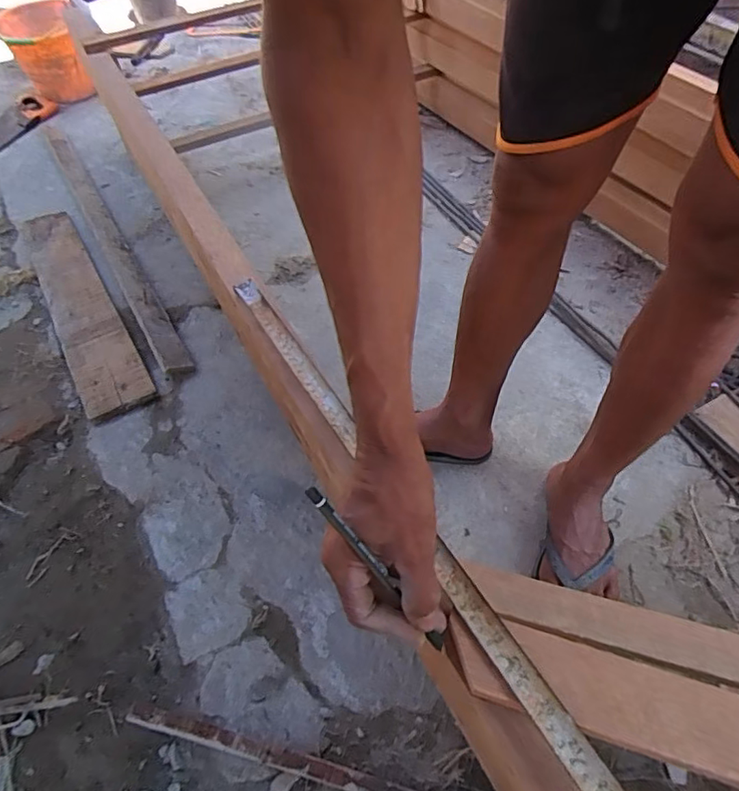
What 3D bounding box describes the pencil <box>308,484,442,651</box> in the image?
[{"bbox_3d":[0.007,0.117,0.361,0.010,0.004,0.155,-45,108,-26],"label":"pencil"}]

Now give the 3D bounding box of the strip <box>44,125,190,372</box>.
[{"bbox_3d":[-0.648,-0.411,1.311,0.062,0.047,1.084,-28,57,-17],"label":"strip"}]

